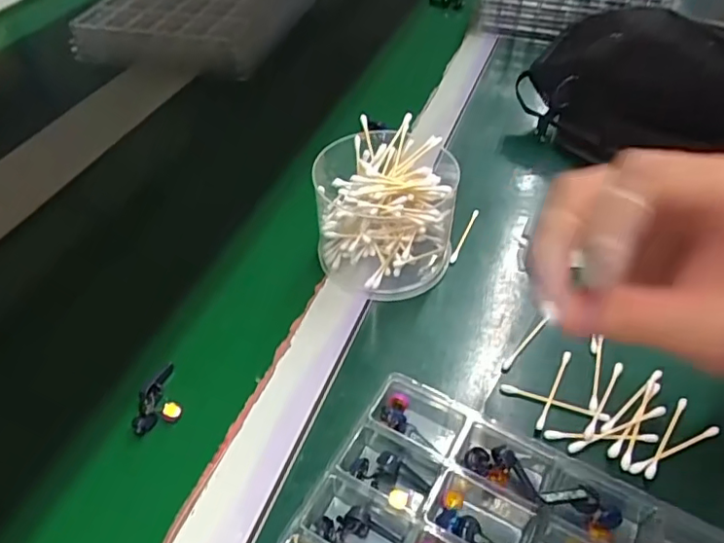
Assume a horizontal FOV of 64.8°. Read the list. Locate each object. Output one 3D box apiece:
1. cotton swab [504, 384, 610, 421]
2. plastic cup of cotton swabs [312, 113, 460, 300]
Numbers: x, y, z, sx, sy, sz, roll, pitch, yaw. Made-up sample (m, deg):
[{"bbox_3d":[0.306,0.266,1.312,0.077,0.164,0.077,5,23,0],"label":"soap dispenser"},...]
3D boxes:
[{"bbox_3d":[0.128,0.086,0.380,0.069,0.005,0.005,17,49,17],"label":"cotton swab"},{"bbox_3d":[0.019,-0.052,0.454,0.110,0.075,0.118,6,47,7],"label":"plastic cup of cotton swabs"}]

